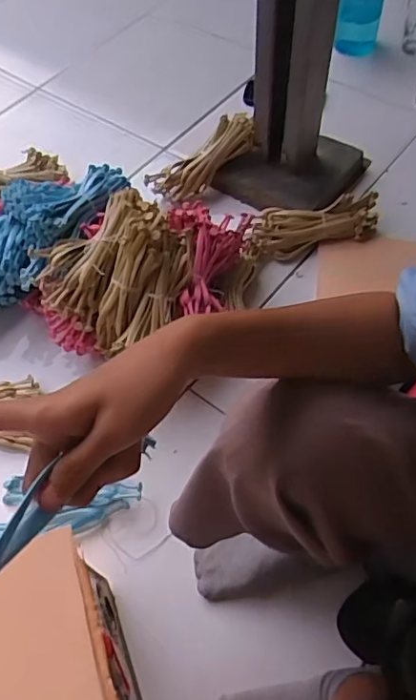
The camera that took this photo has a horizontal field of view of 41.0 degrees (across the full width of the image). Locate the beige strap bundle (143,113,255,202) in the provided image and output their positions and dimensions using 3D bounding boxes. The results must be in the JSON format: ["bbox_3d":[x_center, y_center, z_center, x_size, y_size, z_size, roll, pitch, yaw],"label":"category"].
[{"bbox_3d":[-0.009,-0.352,1.031,0.212,0.071,0.047,-35,56,10],"label":"beige strap bundle"}]

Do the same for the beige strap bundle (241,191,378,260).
[{"bbox_3d":[0.174,-0.210,0.956,0.242,0.050,0.080,-14,58,-5],"label":"beige strap bundle"}]

